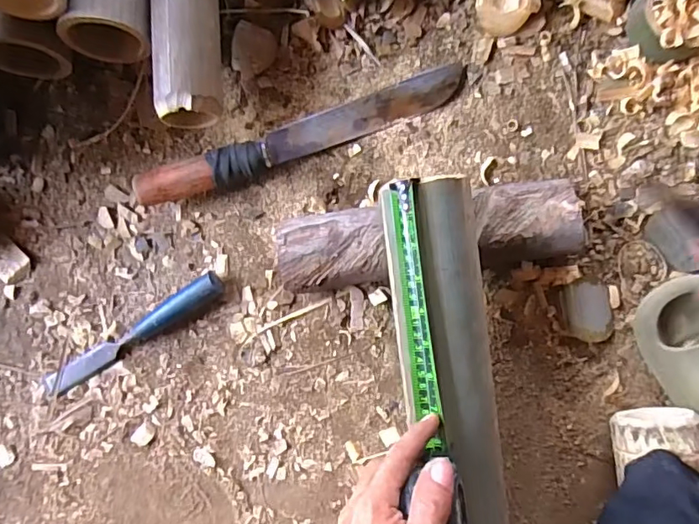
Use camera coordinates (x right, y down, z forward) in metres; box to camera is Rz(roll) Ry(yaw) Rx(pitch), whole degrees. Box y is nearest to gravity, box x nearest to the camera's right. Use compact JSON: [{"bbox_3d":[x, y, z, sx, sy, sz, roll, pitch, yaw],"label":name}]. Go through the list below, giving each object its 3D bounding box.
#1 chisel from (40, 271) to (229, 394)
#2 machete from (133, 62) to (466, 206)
[{"bbox_3d":[-0.229,0.077,0.538,0.223,0.024,0.027,-30,83,5],"label":"chisel"},{"bbox_3d":[-0.050,-0.126,0.519,0.341,0.040,0.037,-20,84,6],"label":"machete"}]

